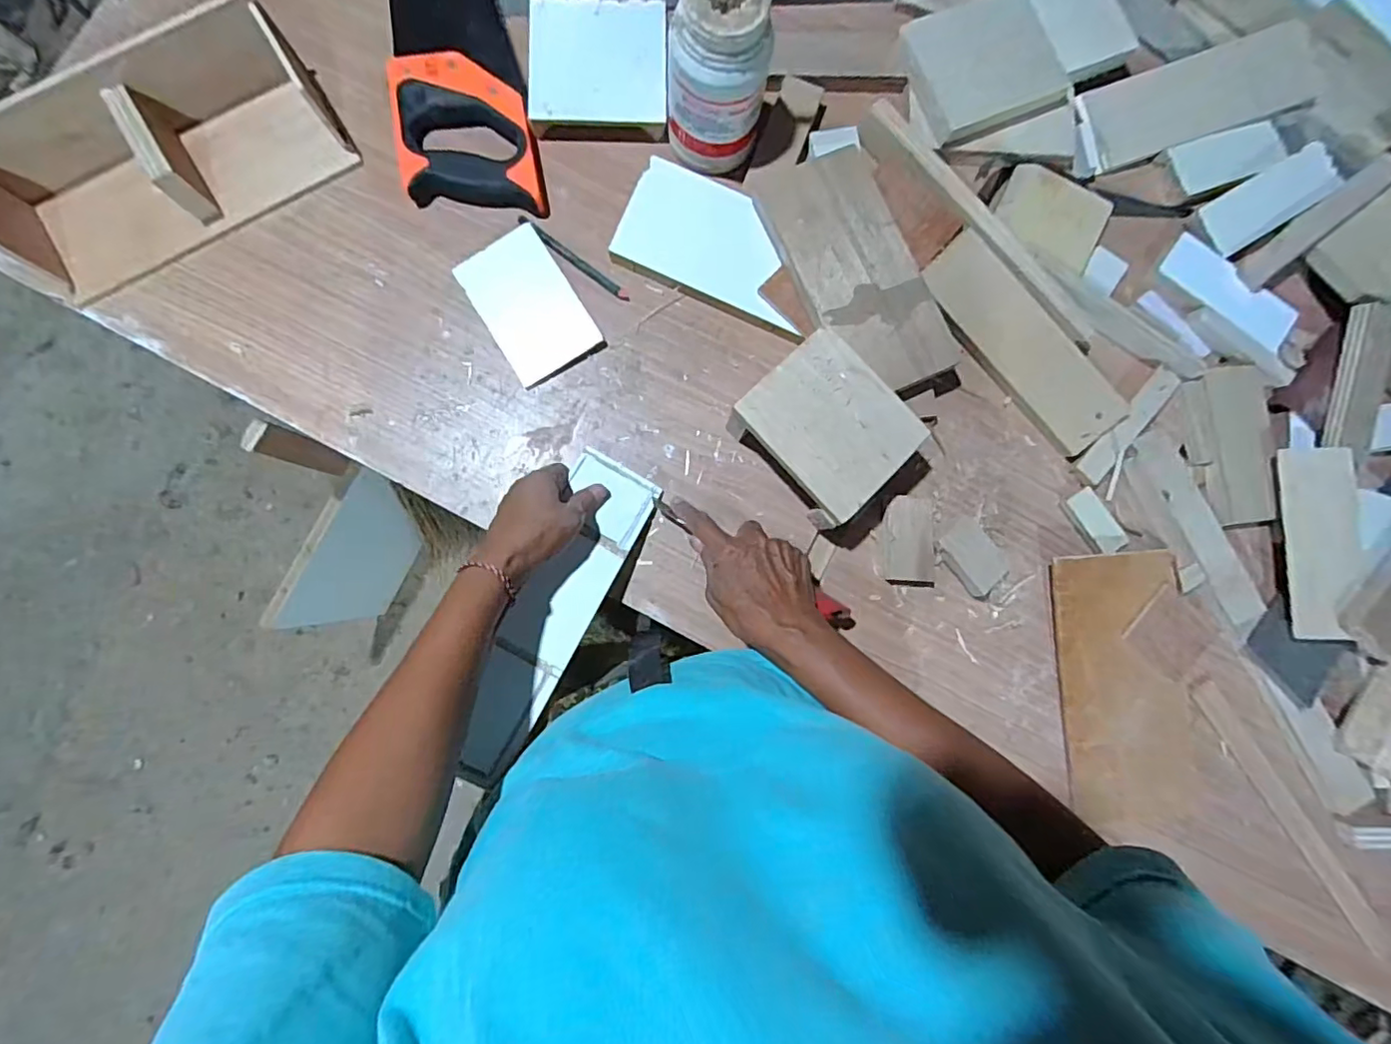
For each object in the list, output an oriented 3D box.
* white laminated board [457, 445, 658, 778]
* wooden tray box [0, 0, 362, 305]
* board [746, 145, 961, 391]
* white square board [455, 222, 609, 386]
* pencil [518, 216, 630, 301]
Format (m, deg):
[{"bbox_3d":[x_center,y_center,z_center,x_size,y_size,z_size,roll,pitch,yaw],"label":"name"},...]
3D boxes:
[{"bbox_3d":[-0.104,0.063,0.453,0.068,0.006,0.250,27,66,-8],"label":"white laminated board"},{"bbox_3d":[-0.441,-0.296,0.484,0.286,0.068,0.120,-31,87,-4],"label":"wooden tray box"},{"bbox_3d":[0.133,-0.214,0.502,0.102,0.019,0.215,-21,85,-5],"label":"board"},{"bbox_3d":[-0.143,-0.185,0.514,0.078,0.008,0.125,-32,86,-5],"label":"white square board"},{"bbox_3d":[-0.107,-0.230,0.519,0.119,0.005,0.011,37,84,2],"label":"pencil"}]

